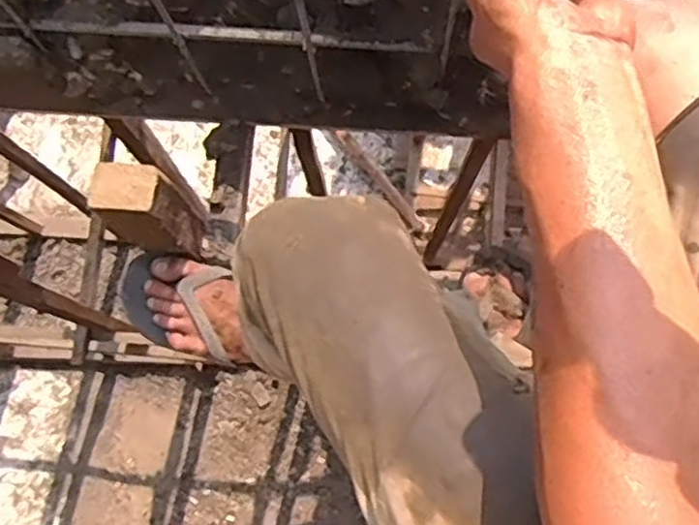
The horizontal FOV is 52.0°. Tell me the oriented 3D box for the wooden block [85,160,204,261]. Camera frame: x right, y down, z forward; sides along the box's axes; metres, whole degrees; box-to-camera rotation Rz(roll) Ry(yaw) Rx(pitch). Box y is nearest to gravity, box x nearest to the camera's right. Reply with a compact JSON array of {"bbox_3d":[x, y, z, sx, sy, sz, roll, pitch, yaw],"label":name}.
[{"bbox_3d":[-0.222,-0.052,0.804,0.071,0.206,0.059,8,79,2],"label":"wooden block"}]

